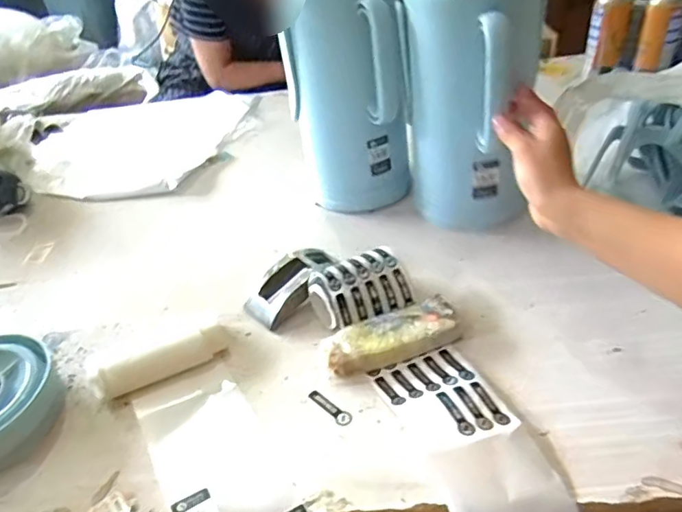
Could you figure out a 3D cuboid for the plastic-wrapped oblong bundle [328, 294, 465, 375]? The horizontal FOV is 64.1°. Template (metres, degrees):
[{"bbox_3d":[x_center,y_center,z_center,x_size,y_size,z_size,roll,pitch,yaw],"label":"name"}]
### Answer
[{"bbox_3d":[0.054,0.086,0.584,0.142,0.028,0.051,-16,38,-10],"label":"plastic-wrapped oblong bundle"}]

